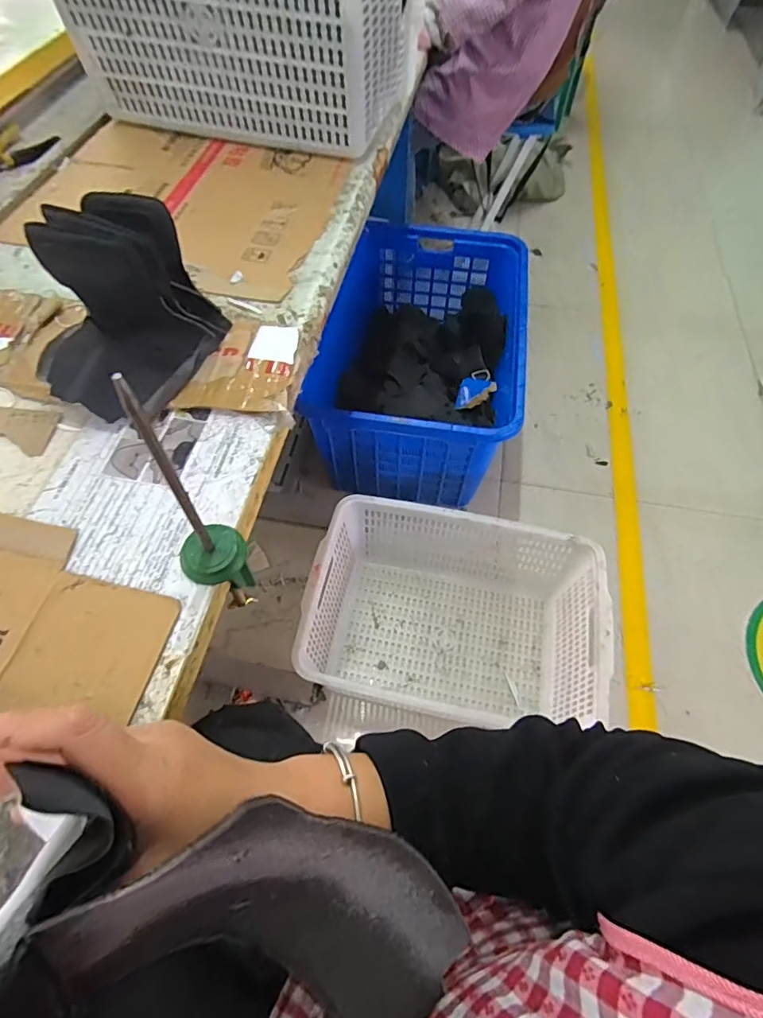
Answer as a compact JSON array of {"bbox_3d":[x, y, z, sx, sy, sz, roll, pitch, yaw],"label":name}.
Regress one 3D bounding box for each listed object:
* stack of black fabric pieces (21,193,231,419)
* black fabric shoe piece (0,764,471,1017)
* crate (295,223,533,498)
[{"bbox_3d":[-0.290,-0.227,0.572,0.139,0.186,0.193,22,61,13],"label":"stack of black fabric pieces"},{"bbox_3d":[-0.052,0.177,0.199,0.169,0.116,0.115,2,59,-2],"label":"black fabric shoe piece"},{"bbox_3d":[0.107,-0.413,1.385,0.473,0.315,0.741,8,59,5],"label":"crate"}]

